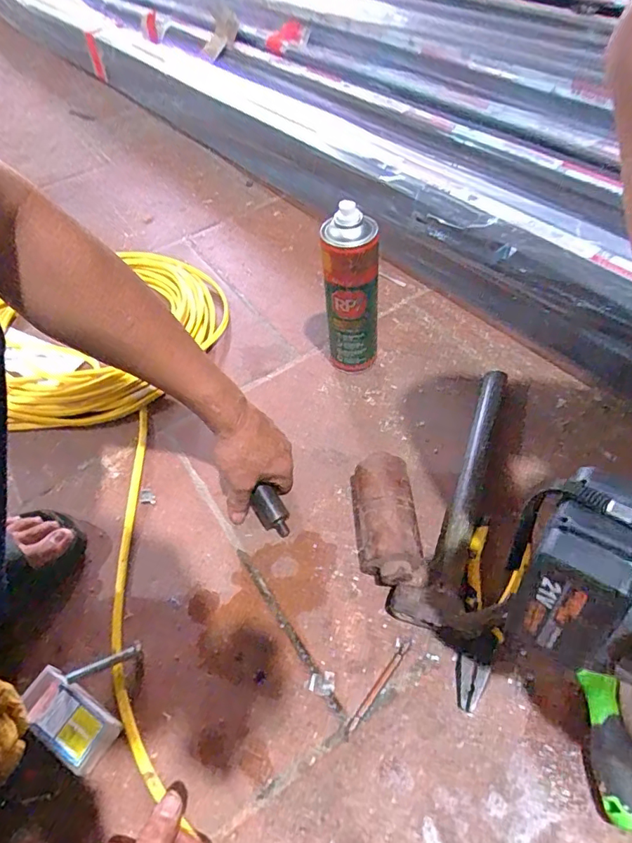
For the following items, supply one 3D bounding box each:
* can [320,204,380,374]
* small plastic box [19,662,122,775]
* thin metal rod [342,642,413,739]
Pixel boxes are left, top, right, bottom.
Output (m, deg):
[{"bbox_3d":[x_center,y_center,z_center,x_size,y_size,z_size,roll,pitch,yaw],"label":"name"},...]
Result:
[{"bbox_3d":[0.041,-0.143,0.596,0.063,0.218,0.054,-4,52,3],"label":"can"},{"bbox_3d":[-0.218,0.262,0.434,0.091,0.024,0.045,24,58,23],"label":"small plastic box"},{"bbox_3d":[0.055,0.238,0.444,0.008,0.004,0.097,32,61,27],"label":"thin metal rod"}]

